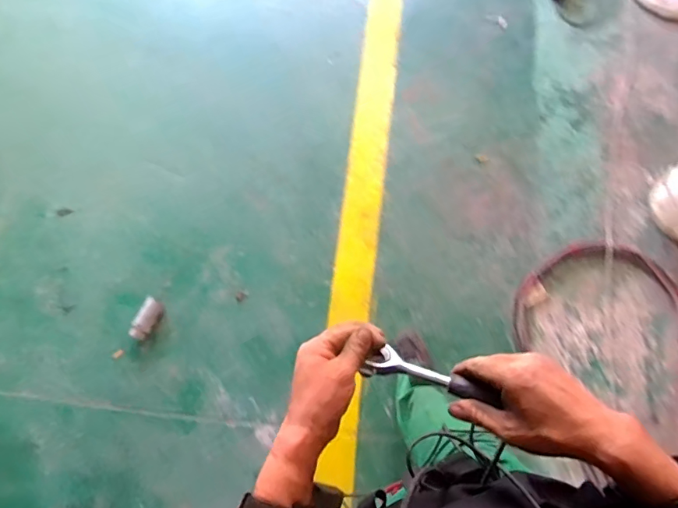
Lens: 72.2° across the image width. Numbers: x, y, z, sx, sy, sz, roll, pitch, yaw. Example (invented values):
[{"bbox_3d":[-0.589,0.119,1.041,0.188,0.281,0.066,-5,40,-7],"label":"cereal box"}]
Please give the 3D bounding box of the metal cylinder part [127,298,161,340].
[{"bbox_3d":[-0.621,0.208,1.497,0.060,0.057,0.139,20,74,7],"label":"metal cylinder part"}]

